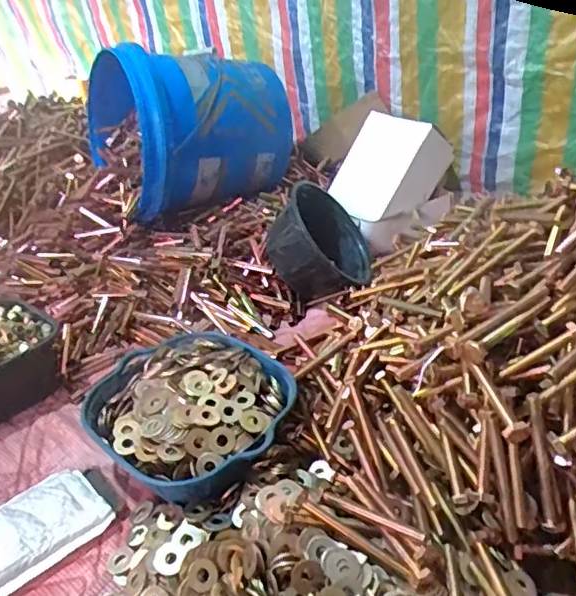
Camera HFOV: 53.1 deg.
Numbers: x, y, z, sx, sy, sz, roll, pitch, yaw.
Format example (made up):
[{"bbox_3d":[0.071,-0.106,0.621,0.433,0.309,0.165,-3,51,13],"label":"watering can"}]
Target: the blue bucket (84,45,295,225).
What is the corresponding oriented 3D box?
[{"bbox_3d":[-0.169,-0.309,0.997,0.287,0.234,0.287,-22,37,-22],"label":"blue bucket"}]

